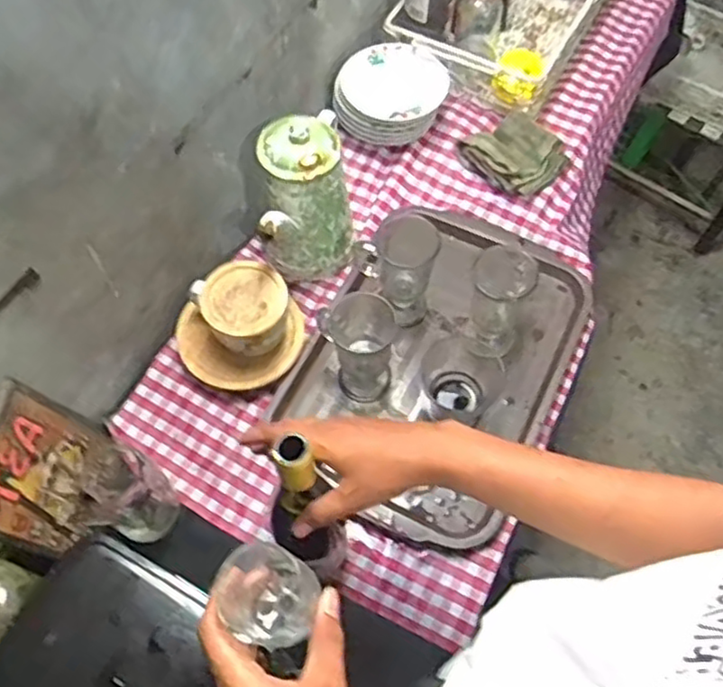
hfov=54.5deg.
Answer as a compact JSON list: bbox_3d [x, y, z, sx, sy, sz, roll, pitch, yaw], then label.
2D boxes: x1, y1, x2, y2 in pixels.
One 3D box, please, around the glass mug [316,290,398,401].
[{"bbox_3d":[-0.004,-0.002,0.823,0.088,0.151,0.070,-2,62,-1],"label":"glass mug"}]

